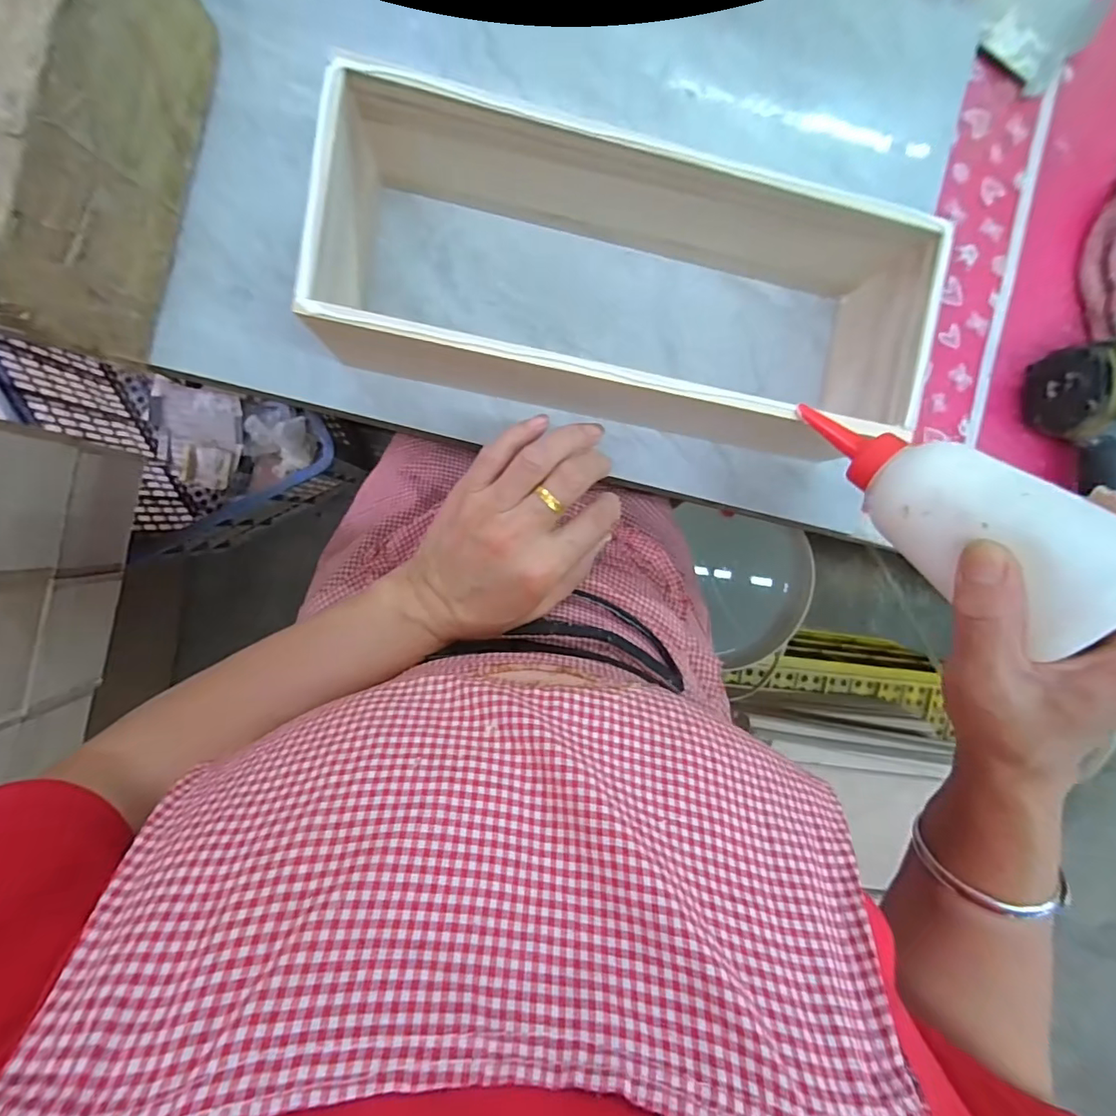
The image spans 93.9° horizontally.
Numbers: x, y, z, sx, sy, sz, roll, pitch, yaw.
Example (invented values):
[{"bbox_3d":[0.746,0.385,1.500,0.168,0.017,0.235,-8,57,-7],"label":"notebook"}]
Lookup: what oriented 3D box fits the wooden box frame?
[{"bbox_3d":[0.041,-0.163,0.316,0.335,0.095,0.141,9,93,-8],"label":"wooden box frame"}]

